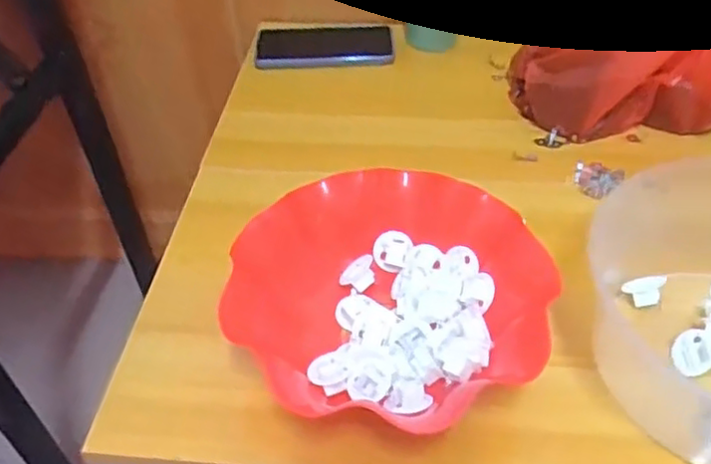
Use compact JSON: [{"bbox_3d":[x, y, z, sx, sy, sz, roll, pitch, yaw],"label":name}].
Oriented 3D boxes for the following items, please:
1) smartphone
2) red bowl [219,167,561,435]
[{"bbox_3d":[-0.037,-0.225,0.803,0.162,0.009,0.078,-1,46,2],"label":"smartphone"},{"bbox_3d":[0.023,0.050,0.497,0.216,0.075,0.197,-1,46,2],"label":"red bowl"}]

